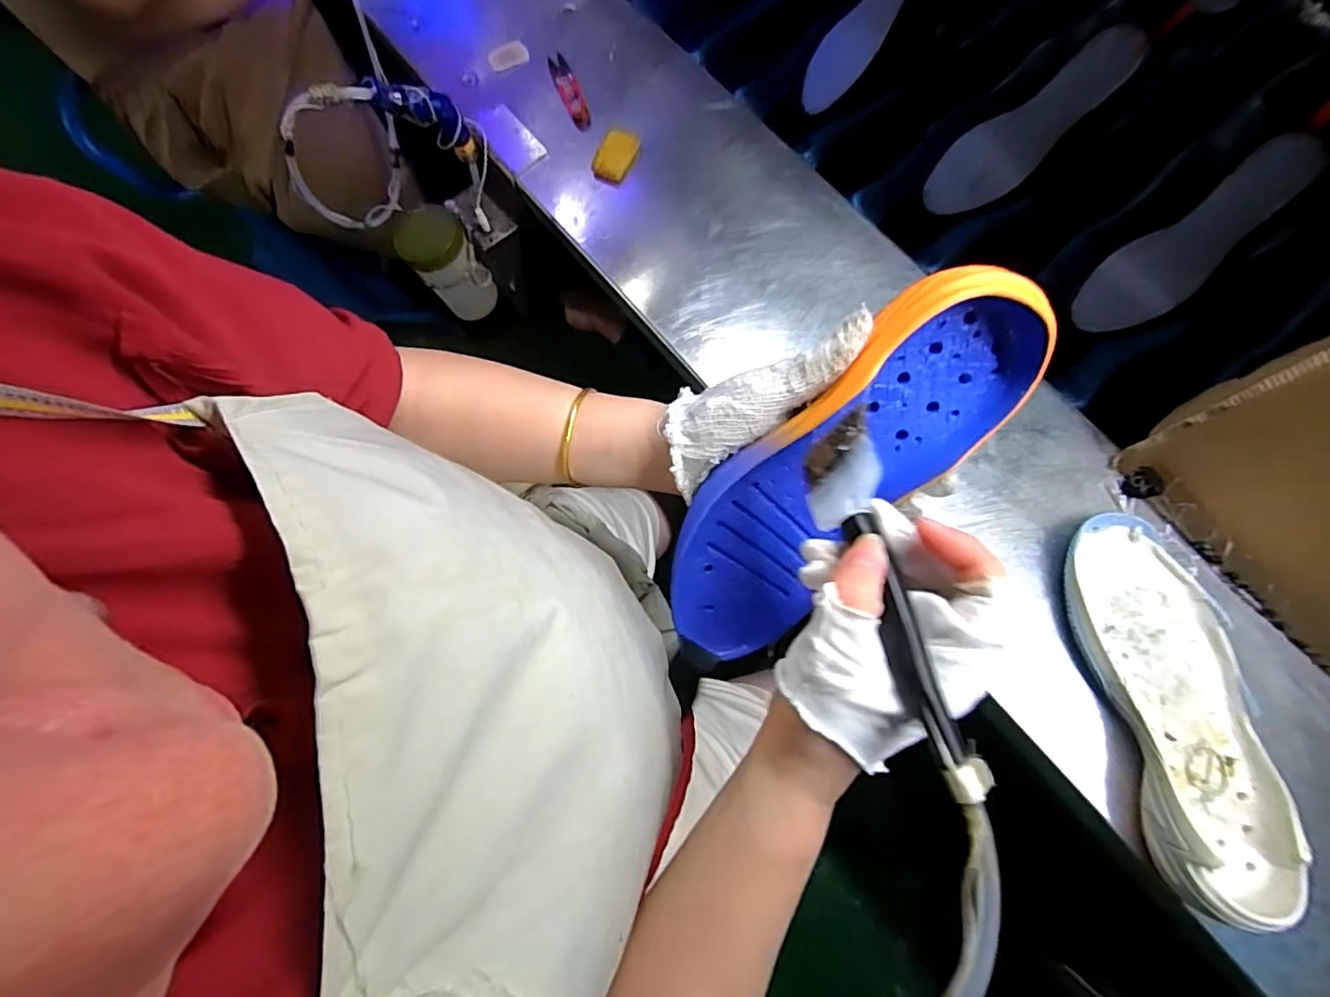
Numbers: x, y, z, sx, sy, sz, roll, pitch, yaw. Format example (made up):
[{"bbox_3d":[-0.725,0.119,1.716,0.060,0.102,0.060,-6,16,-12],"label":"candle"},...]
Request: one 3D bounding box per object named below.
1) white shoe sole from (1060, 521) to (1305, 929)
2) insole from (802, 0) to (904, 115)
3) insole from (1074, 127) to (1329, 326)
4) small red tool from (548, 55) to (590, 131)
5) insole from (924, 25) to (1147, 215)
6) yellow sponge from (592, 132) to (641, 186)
[{"bbox_3d":[0.385,0.152,0.438,0.104,0.048,0.283,-7,77,0],"label":"white shoe sole"},{"bbox_3d":[0.230,-0.538,0.632,0.061,0.019,0.226,38,103,10],"label":"insole"},{"bbox_3d":[0.506,-0.246,0.549,0.218,0.017,0.069,-42,76,20],"label":"insole"},{"bbox_3d":[-0.104,-0.444,0.622,0.024,0.010,0.120,-21,78,-4],"label":"small red tool"},{"bbox_3d":[0.378,-0.377,0.590,0.218,0.015,0.068,-32,94,19],"label":"insole"},{"bbox_3d":[-0.051,-0.351,0.592,0.036,0.019,0.049,20,78,5],"label":"yellow sponge"}]

